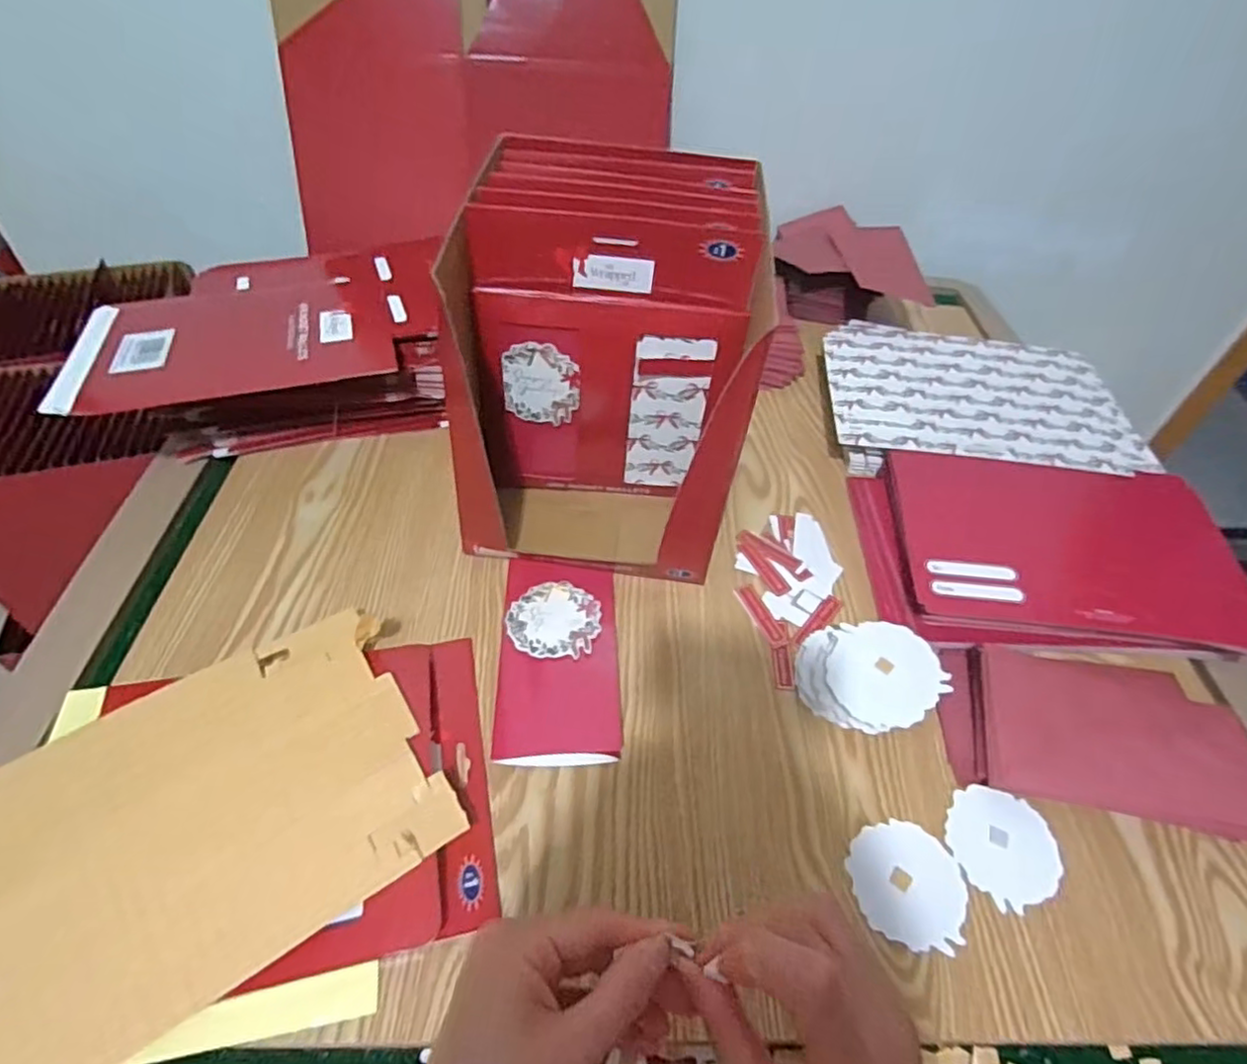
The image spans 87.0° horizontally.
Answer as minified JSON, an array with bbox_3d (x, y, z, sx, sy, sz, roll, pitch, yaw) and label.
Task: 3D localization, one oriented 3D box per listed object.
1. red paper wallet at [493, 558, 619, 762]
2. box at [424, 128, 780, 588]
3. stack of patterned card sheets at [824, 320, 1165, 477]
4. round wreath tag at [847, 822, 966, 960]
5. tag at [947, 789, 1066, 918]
[{"bbox_3d":[-0.046,0.087,0.478,0.083,0.012,0.161,0,51,-3],"label":"red paper wallet"},{"bbox_3d":[-0.014,-0.125,0.515,0.194,0.231,0.239,5,51,1],"label":"box"},{"bbox_3d":[0.346,-0.136,0.643,0.285,0.011,0.200,8,51,3],"label":"stack of patterned card sheets"},{"bbox_3d":[0.171,0.209,0.395,0.067,0.004,0.066,2,51,-2],"label":"round wreath tag"},{"bbox_3d":[0.239,0.194,0.413,0.068,0.004,0.067,2,51,-2],"label":"tag"}]

